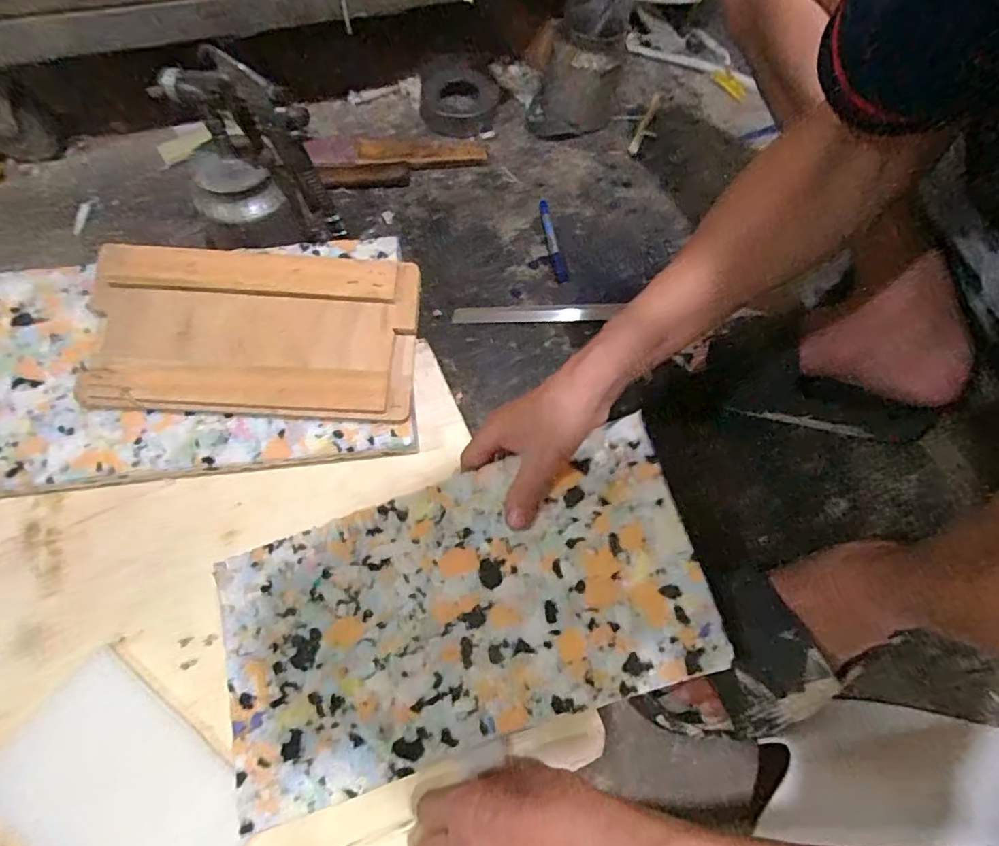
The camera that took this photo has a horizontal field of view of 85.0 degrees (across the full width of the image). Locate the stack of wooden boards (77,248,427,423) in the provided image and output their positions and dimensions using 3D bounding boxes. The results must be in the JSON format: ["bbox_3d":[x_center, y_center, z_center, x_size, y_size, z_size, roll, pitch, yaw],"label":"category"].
[{"bbox_3d":[-0.219,-0.087,0.494,0.278,0.027,0.161,3,81,-4],"label":"stack of wooden boards"}]

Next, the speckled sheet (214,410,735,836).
[{"bbox_3d":[-0.029,0.134,0.397,0.344,0.020,0.181,-18,73,-1],"label":"speckled sheet"}]

